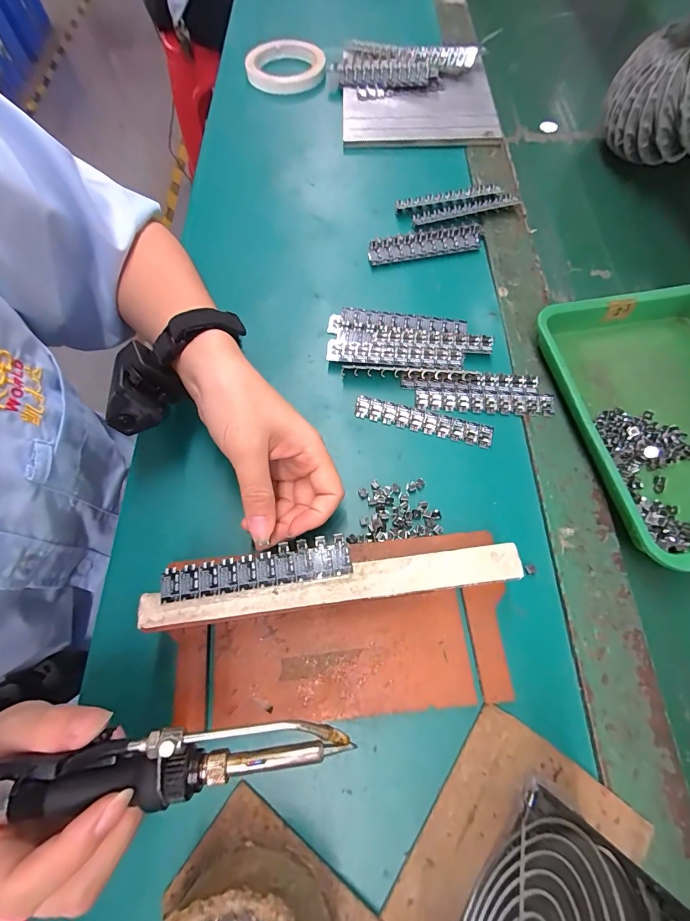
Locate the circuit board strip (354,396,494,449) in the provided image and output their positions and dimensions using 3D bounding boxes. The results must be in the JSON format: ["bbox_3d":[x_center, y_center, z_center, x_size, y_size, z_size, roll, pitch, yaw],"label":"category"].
[{"bbox_3d":[0.062,-0.031,0.304,0.108,0.004,0.020,14,67,6],"label":"circuit board strip"}]

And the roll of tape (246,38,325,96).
[{"bbox_3d":[-0.077,-0.516,0.504,0.100,0.021,0.100,-1,67,2],"label":"roll of tape"}]

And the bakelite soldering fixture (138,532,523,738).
[{"bbox_3d":[-0.004,0.099,0.227,0.214,0.041,0.098,-5,67,-2],"label":"bakelite soldering fixture"}]

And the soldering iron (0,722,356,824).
[{"bbox_3d":[-0.102,0.132,0.159,0.204,0.018,0.025,-5,67,-6],"label":"soldering iron"}]

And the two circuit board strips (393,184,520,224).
[{"bbox_3d":[0.113,-0.264,0.394,0.115,0.009,0.036,-12,67,-5],"label":"two circuit board strips"}]

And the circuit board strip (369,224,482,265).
[{"bbox_3d":[0.079,-0.210,0.373,0.113,0.004,0.026,-11,90,-6],"label":"circuit board strip"}]

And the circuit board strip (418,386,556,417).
[{"bbox_3d":[0.112,-0.048,0.309,0.107,0.005,0.020,4,67,2],"label":"circuit board strip"}]

